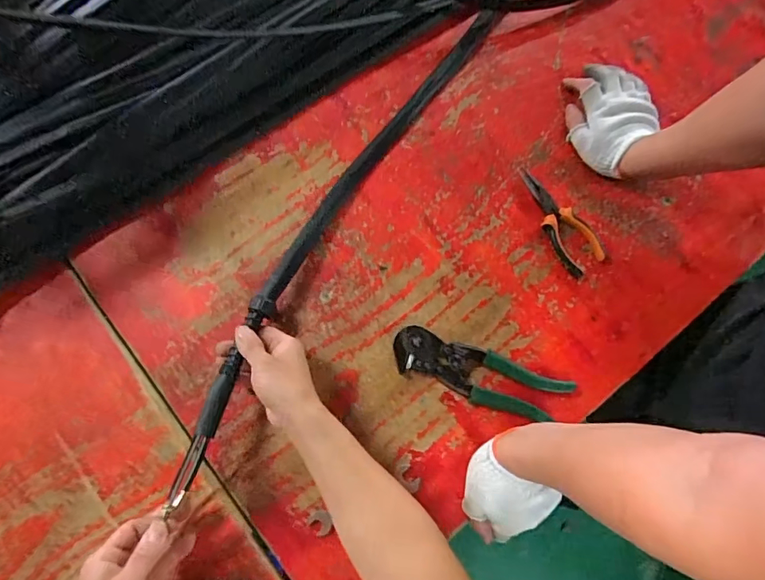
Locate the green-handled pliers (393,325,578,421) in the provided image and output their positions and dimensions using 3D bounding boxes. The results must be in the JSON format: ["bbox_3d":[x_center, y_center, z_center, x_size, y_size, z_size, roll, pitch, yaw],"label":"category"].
[{"bbox_3d":[0.120,0.104,0.568,0.218,0.020,0.064,17,80,2],"label":"green-handled pliers"}]

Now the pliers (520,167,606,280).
[{"bbox_3d":[0.228,-0.094,0.613,0.057,0.015,0.156,-38,83,-8],"label":"pliers"}]

